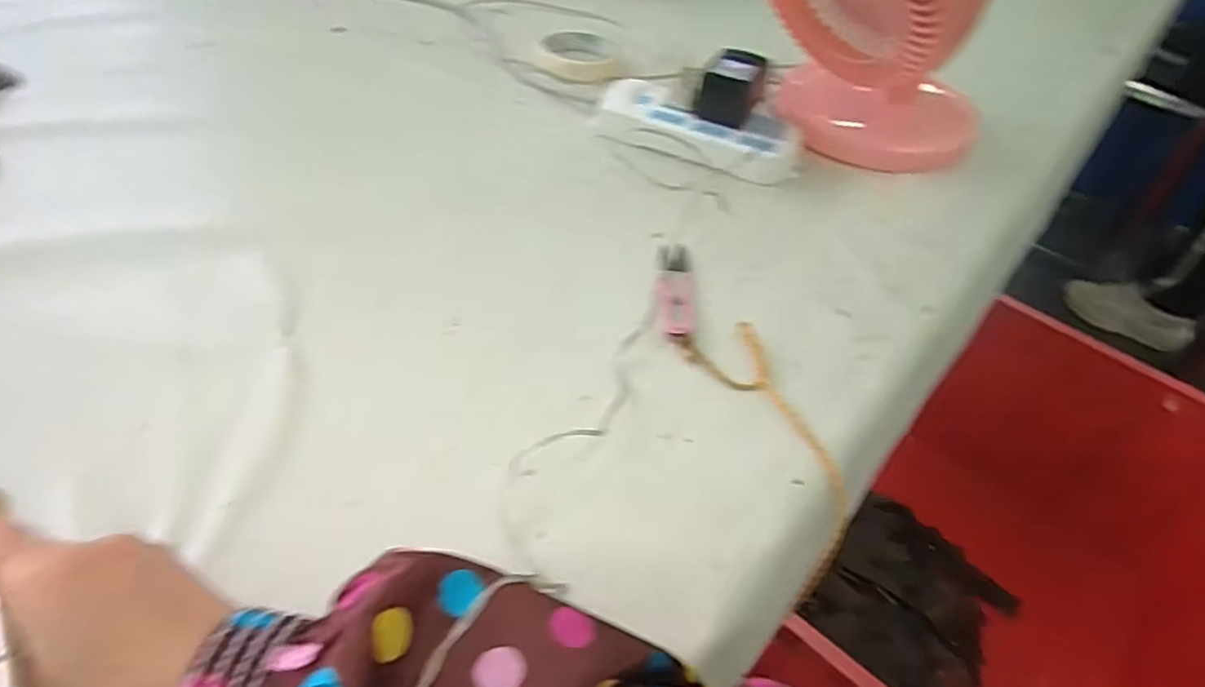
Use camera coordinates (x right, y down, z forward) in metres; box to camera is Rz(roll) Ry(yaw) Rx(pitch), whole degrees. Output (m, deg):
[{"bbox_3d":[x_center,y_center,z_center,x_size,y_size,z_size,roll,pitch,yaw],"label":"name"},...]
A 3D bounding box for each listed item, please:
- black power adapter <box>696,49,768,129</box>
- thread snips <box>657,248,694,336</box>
[{"bbox_3d":[0.120,-0.234,0.591,0.052,0.046,0.067,24,51,13],"label":"black power adapter"},{"bbox_3d":[0.053,-0.043,0.470,0.026,0.010,0.099,6,48,0],"label":"thread snips"}]

